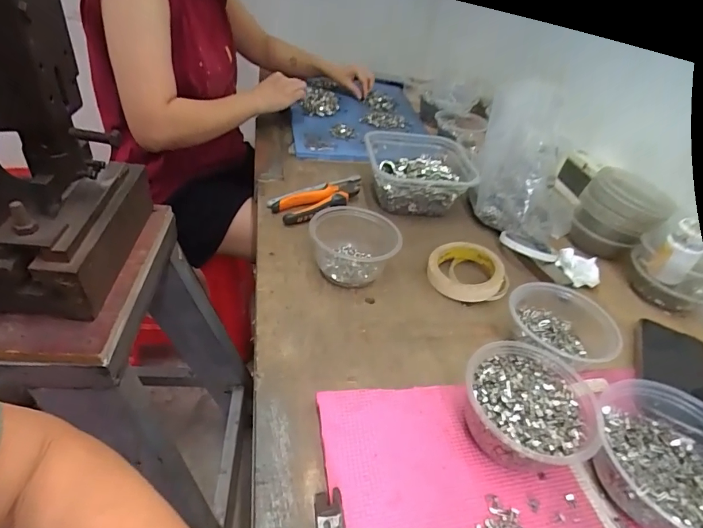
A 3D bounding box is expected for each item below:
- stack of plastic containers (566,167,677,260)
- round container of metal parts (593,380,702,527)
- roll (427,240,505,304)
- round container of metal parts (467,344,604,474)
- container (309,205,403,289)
[{"bbox_3d":[0.411,-0.072,0.655,0.099,0.114,0.114,-28,52,-37],"label":"stack of plastic containers"},{"bbox_3d":[0.281,0.169,0.366,0.140,0.054,0.130,6,39,-5],"label":"round container of metal parts"},{"bbox_3d":[0.156,0.009,0.576,0.094,0.027,0.102,6,39,-5],"label":"roll"},{"bbox_3d":[0.159,0.131,0.388,0.109,0.056,0.116,6,39,-5],"label":"round container of metal parts"},{"bbox_3d":[0.004,-0.022,0.554,0.107,0.065,0.118,-5,41,-18],"label":"container"}]

